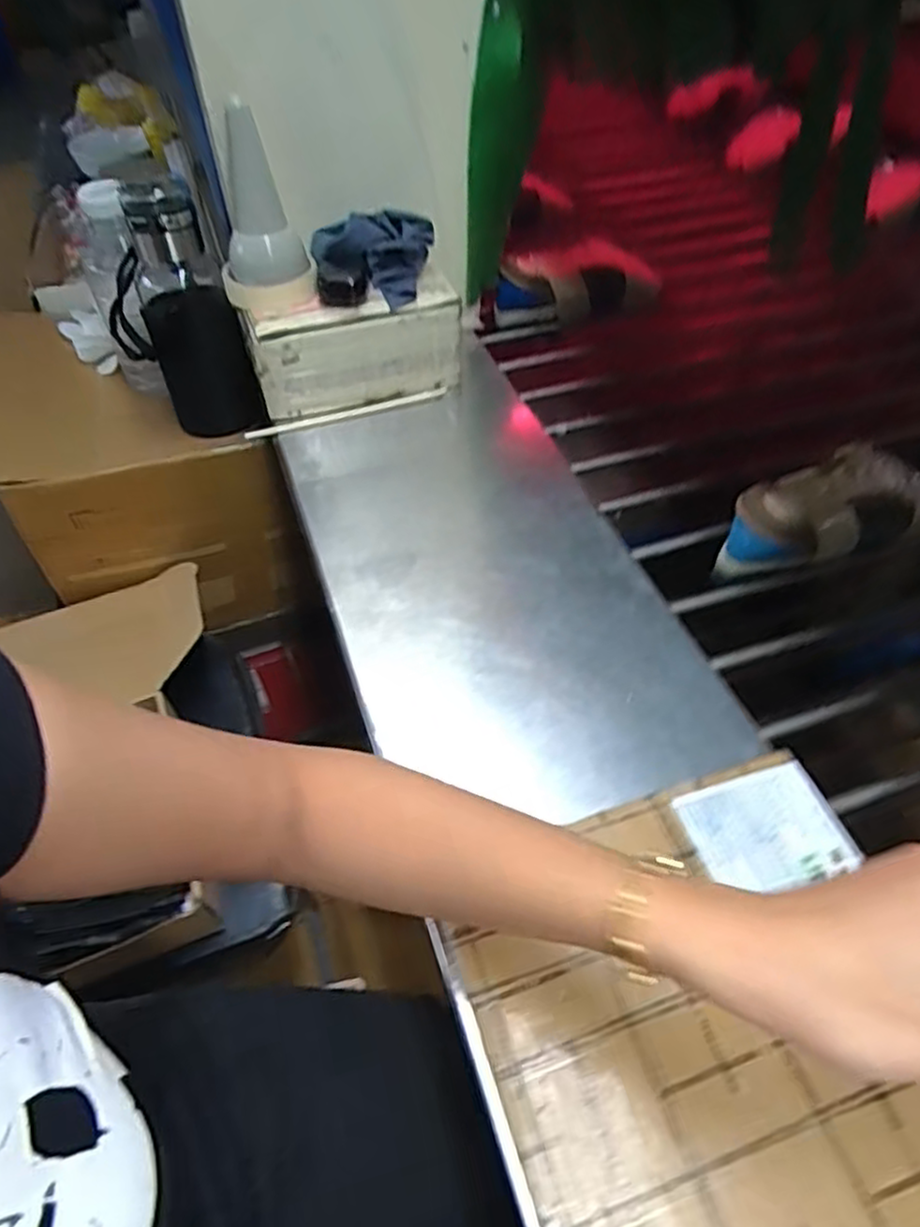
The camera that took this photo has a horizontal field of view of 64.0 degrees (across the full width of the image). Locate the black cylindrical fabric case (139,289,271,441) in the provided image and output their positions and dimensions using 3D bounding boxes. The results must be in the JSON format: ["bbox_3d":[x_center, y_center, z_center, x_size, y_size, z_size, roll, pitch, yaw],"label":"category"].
[{"bbox_3d":[-0.268,-0.264,0.776,0.089,0.144,0.078,-18,52,-15],"label":"black cylindrical fabric case"}]

